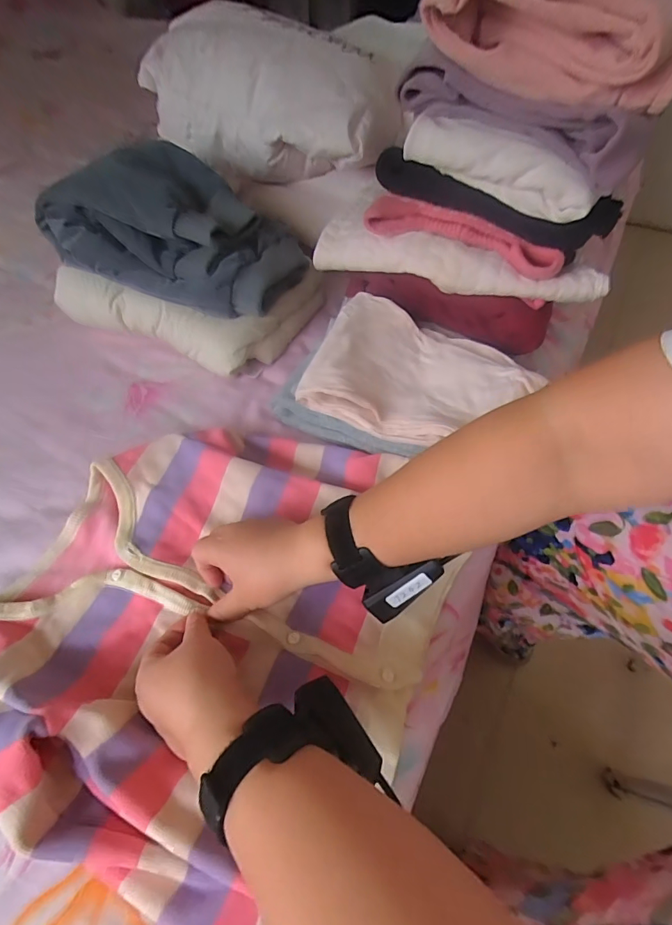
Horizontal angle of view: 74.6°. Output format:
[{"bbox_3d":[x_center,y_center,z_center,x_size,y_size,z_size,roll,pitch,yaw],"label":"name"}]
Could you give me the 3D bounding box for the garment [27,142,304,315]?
[{"bbox_3d":[-0.201,-0.294,0.543,0.304,0.113,0.175,22,58,15],"label":"garment"}]

